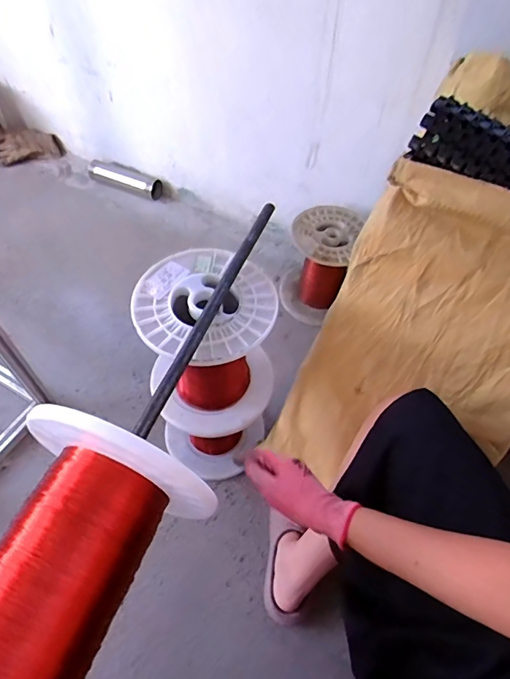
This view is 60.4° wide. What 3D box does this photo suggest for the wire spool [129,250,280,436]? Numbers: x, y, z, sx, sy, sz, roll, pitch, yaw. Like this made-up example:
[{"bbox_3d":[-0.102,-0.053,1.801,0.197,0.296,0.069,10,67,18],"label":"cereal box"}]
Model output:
[{"bbox_3d":[-0.072,0.011,0.703,0.197,0.228,0.194,1,55,-2],"label":"wire spool"}]

